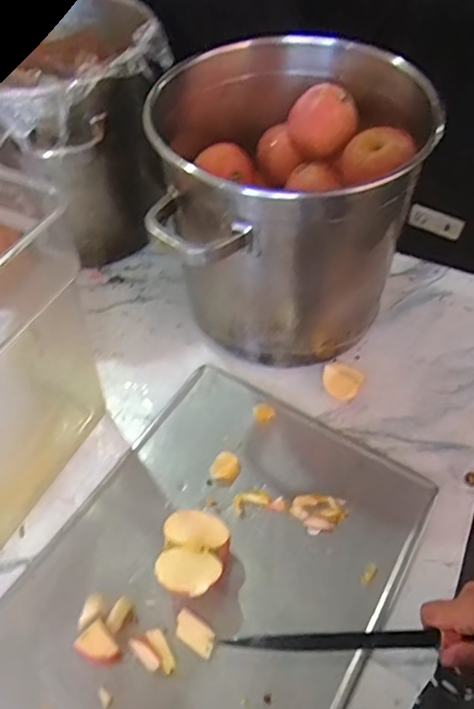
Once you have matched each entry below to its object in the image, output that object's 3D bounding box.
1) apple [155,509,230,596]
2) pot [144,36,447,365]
[{"bbox_3d":[-0.043,0.203,0.545,0.065,0.049,0.083,3,53,3],"label":"apple"},{"bbox_3d":[0.065,-0.159,0.652,0.271,0.325,0.255,0,53,2],"label":"pot"}]

